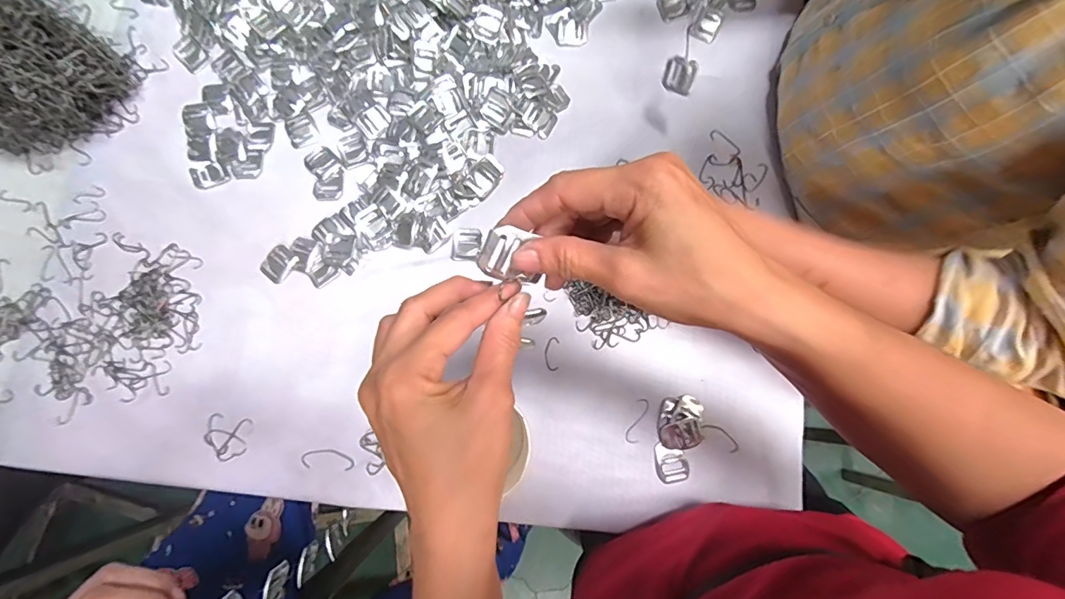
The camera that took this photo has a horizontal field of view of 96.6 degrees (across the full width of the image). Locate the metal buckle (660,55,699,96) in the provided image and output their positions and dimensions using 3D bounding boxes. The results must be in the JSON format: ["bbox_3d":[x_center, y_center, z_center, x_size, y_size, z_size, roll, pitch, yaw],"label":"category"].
[{"bbox_3d":[0.137,-0.211,0.447,0.005,0.030,0.038,-5,36,-37],"label":"metal buckle"}]

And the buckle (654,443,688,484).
[{"bbox_3d":[0.131,0.154,0.445,0.030,0.004,0.034,-5,79,0],"label":"buckle"}]

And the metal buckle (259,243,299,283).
[{"bbox_3d":[-0.253,-0.036,0.473,0.030,0.004,0.033,37,81,7],"label":"metal buckle"}]

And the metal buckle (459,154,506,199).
[{"bbox_3d":[-0.051,-0.126,0.492,0.030,0.004,0.051,41,82,8],"label":"metal buckle"}]

